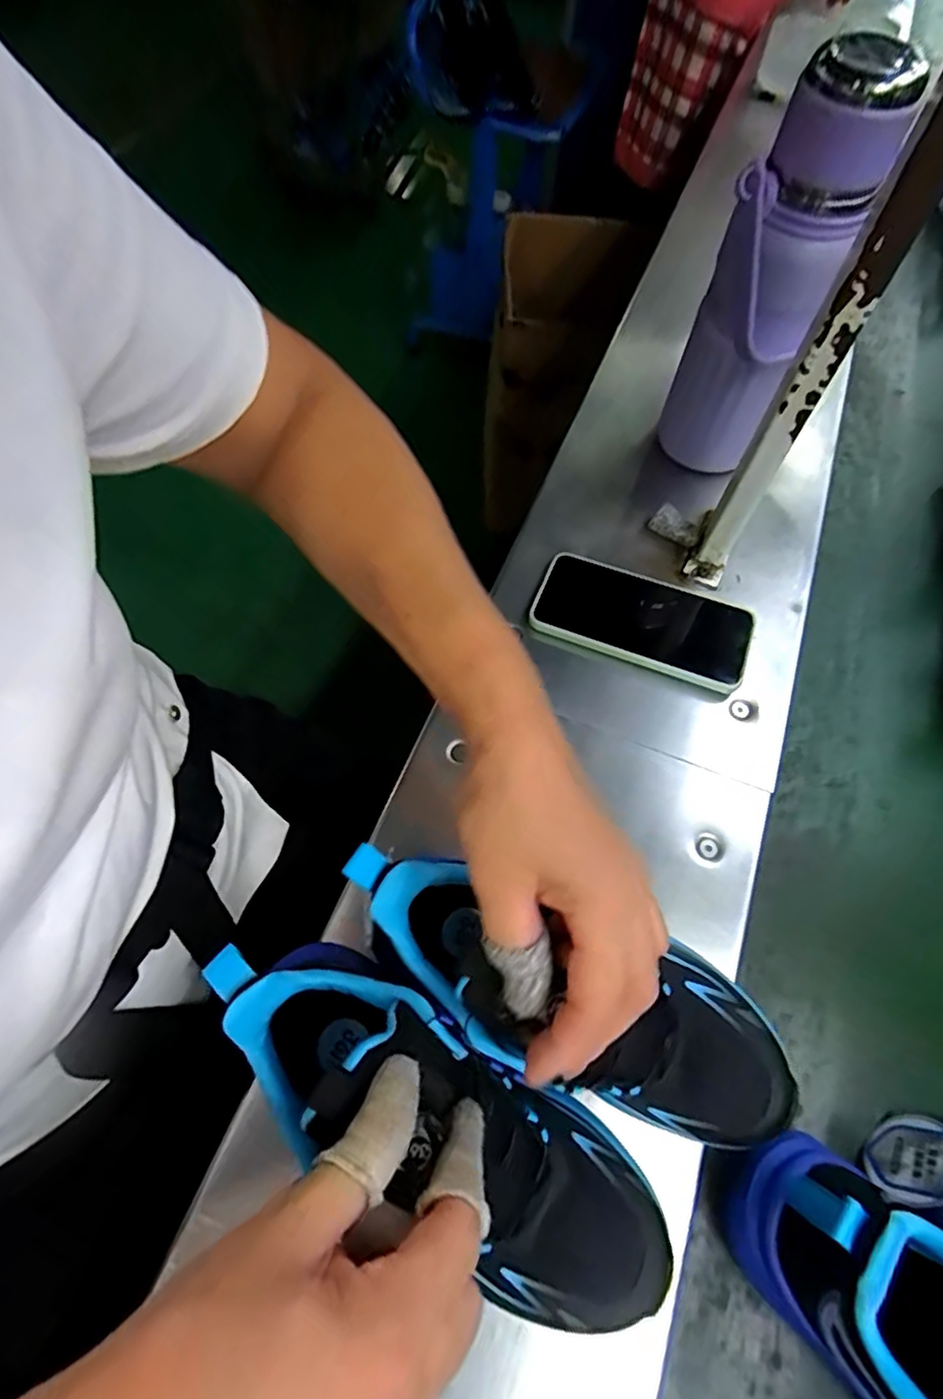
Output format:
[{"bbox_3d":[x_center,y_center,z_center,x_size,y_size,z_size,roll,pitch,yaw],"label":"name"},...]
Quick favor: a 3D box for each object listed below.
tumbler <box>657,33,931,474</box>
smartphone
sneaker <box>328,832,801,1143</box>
[{"bbox_3d":[0.200,-0.271,0.444,0.076,0.271,0.081,24,65,9],"label":"tumbler"},{"bbox_3d":[0.130,-0.062,0.473,0.161,0.017,0.082,19,64,7],"label":"smartphone"},{"bbox_3d":[0.042,0.143,0.304,0.229,0.086,0.076,27,65,-1],"label":"sneaker"}]

